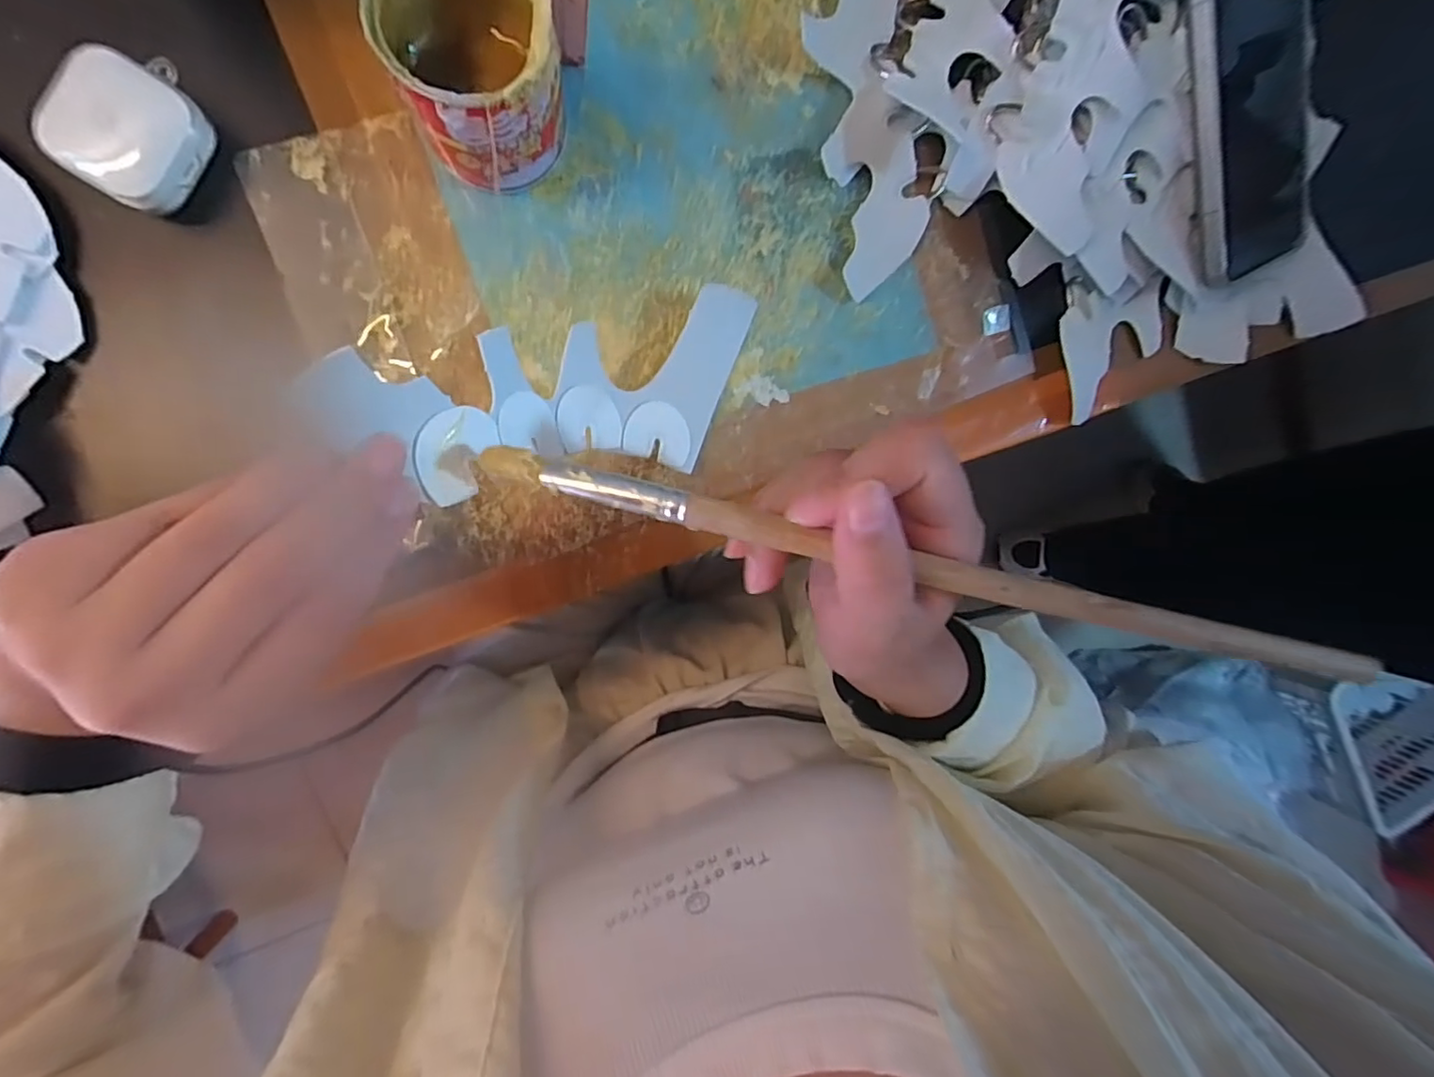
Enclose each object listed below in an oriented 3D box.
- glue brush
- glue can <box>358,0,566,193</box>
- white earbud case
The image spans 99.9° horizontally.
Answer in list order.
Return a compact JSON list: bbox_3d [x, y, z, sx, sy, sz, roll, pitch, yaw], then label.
[{"bbox_3d":[0.057,0.007,0.182,0.261,0.012,0.011,14,93,3],"label":"glue brush"},{"bbox_3d":[-0.099,-0.193,0.252,0.063,0.073,0.066,-1,95,-8],"label":"glue can"},{"bbox_3d":[-0.248,-0.175,0.258,0.050,0.023,0.058,30,91,-10],"label":"white earbud case"}]

